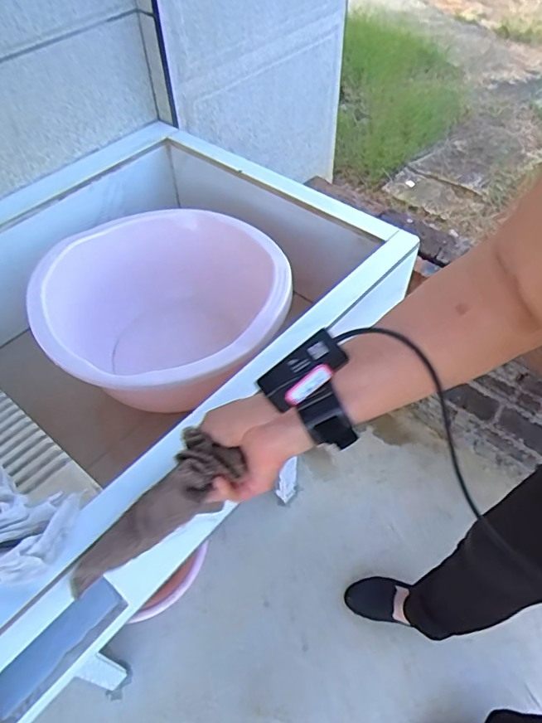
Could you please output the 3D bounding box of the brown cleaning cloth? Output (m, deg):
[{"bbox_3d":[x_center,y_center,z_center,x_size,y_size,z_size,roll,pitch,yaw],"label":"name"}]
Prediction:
[{"bbox_3d":[-0.103,0.124,0.423,0.164,0.031,0.070,-42,58,-13],"label":"brown cleaning cloth"}]

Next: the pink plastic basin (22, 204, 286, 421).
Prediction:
[{"bbox_3d":[-0.148,-0.042,0.781,0.338,0.228,0.340,-1,52,1],"label":"pink plastic basin"}]

